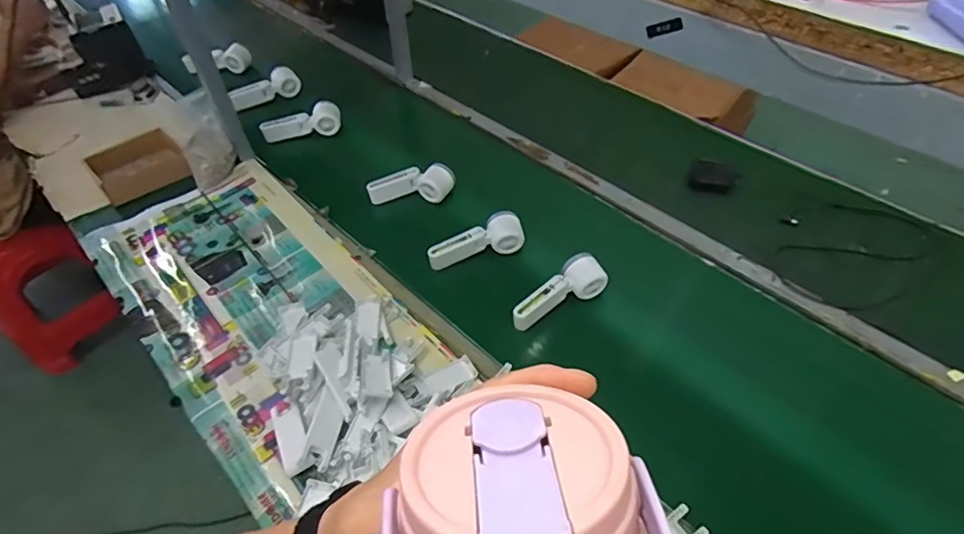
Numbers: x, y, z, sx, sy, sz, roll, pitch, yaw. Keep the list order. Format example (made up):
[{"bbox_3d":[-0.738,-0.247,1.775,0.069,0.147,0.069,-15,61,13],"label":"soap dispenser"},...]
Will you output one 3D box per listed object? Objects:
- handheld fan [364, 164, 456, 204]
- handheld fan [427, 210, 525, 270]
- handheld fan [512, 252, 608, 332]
[{"bbox_3d":[-0.137,-0.151,1.029,0.168,0.055,0.061,-7,49,-4],"label":"handheld fan"},{"bbox_3d":[-0.012,-0.043,0.920,0.169,0.044,0.062,-17,50,-12],"label":"handheld fan"},{"bbox_3d":[0.116,0.041,0.830,0.157,0.059,0.056,-29,54,-22],"label":"handheld fan"}]

